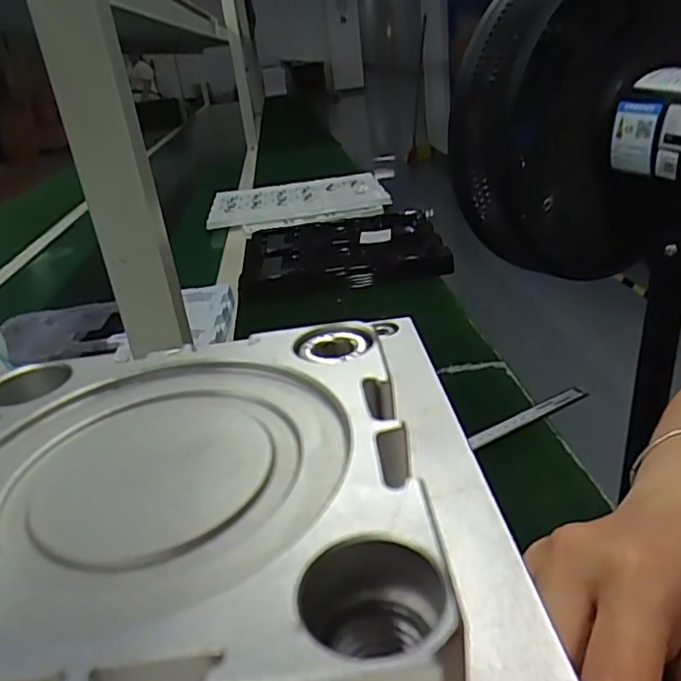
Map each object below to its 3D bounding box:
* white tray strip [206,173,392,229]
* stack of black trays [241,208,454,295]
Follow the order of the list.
[{"bbox_3d":[-0.095,-0.324,1.361,0.391,0.034,0.292,-8,26,-3],"label":"white tray strip"},{"bbox_3d":[0.002,-0.162,1.041,0.328,0.038,0.366,-8,26,-2],"label":"stack of black trays"}]

